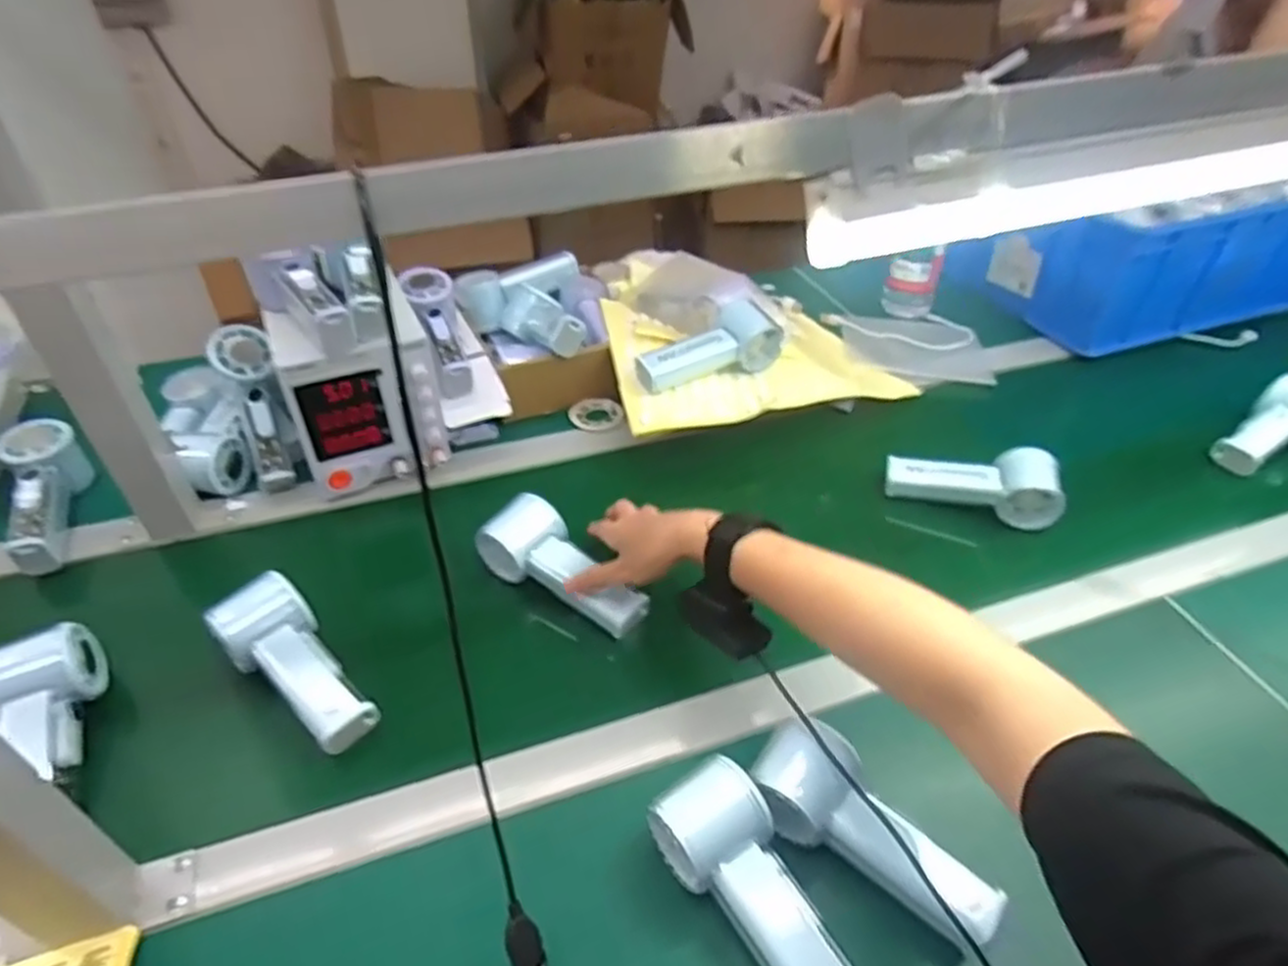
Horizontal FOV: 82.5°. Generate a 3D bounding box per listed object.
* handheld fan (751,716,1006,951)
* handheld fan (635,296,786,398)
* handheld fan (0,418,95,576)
[{"bbox_3d":[0.138,0.207,0.440,0.150,0.050,0.064,25,46,26],"label":"handheld fan"},{"bbox_3d":[0.061,-0.139,0.764,0.153,0.051,0.069,-16,43,-18],"label":"handheld fan"},{"bbox_3d":[-0.540,0.016,0.659,0.055,0.053,0.152,-15,55,-18],"label":"handheld fan"}]

